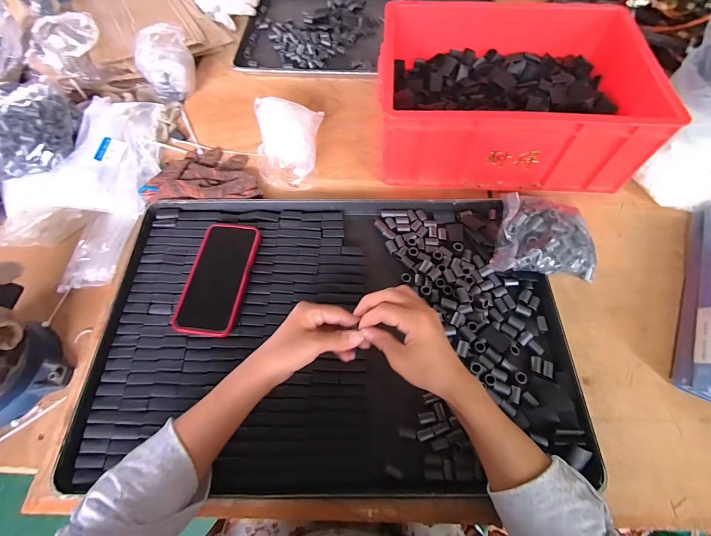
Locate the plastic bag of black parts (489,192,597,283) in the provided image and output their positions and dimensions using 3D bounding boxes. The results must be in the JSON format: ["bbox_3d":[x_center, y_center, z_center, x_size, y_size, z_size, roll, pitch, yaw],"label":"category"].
[{"bbox_3d":[0.268,-0.045,0.503,0.143,0.066,0.111,1,62,1],"label":"plastic bag of black parts"}]

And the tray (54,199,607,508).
[{"bbox_3d":[-0.031,0.070,0.461,0.590,0.029,0.401,1,62,1],"label":"tray"}]

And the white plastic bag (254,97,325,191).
[{"bbox_3d":[-0.120,-0.221,0.595,0.113,0.051,0.174,-1,62,0],"label":"white plastic bag"}]

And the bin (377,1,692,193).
[{"bbox_3d":[0.251,-0.299,0.592,0.398,0.143,0.307,3,62,2],"label":"bin"}]

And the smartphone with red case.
[{"bbox_3d":[-0.191,0.012,0.488,0.082,0.019,0.171,5,62,3],"label":"smartphone with red case"}]

